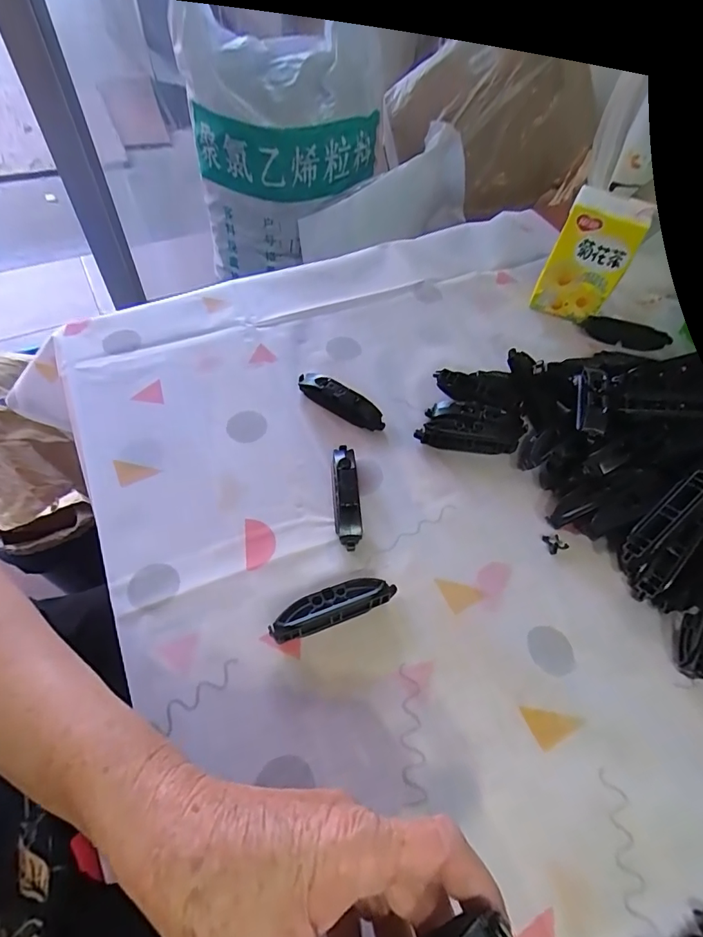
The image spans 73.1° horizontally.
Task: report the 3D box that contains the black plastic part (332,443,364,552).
[{"bbox_3d":[-0.004,0.018,0.345,0.019,0.018,0.079,-5,57,-6],"label":"black plastic part"}]

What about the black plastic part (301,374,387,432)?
[{"bbox_3d":[-0.010,-0.057,0.390,0.080,0.017,0.020,29,60,15],"label":"black plastic part"}]

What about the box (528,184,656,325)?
[{"bbox_3d":[0.226,-0.200,0.451,0.065,0.113,0.033,30,60,16],"label":"box"}]

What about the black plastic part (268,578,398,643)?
[{"bbox_3d":[-0.012,0.087,0.301,0.081,0.015,0.020,-16,59,-13],"label":"black plastic part"}]

